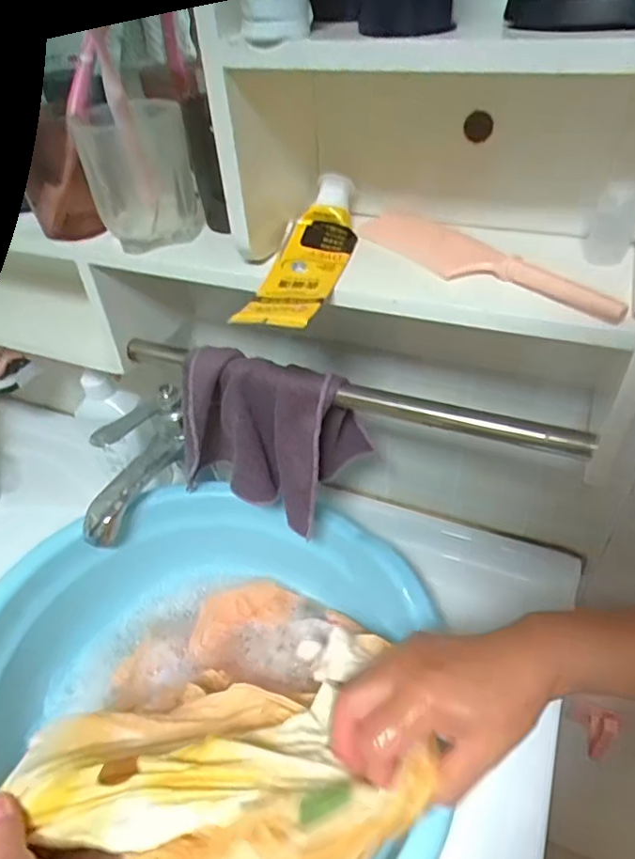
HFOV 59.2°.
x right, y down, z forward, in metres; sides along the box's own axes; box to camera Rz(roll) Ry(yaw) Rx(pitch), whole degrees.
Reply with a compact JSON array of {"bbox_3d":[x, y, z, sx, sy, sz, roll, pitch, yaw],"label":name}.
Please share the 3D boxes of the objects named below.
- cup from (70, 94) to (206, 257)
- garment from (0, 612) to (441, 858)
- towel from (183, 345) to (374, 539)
[{"bbox_3d":[-0.127,-0.182,0.408,0.066,0.092,0.060,-2,42,2],"label":"cup"},{"bbox_3d":[-0.054,0.213,0.362,0.237,0.085,0.177,-14,43,-11],"label":"garment"},{"bbox_3d":[-0.043,0.005,0.484,0.159,0.129,0.058,10,44,15],"label":"towel"}]

